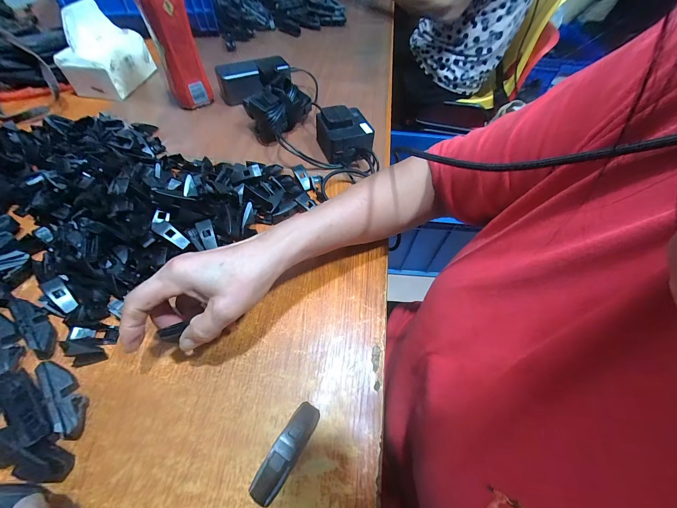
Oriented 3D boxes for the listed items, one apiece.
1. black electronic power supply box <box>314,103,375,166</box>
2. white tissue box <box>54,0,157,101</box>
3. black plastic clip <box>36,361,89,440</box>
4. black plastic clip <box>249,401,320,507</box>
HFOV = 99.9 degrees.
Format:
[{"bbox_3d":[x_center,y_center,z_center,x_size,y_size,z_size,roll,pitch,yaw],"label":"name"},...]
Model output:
[{"bbox_3d":[0.010,-0.182,0.442,0.074,0.060,0.084,-13,58,-11],"label":"black electronic power supply box"},{"bbox_3d":[-0.429,-0.370,0.517,0.092,0.101,0.132,5,57,1],"label":"white tissue box"},{"bbox_3d":[-0.241,0.124,0.249,0.068,0.024,0.013,43,107,23],"label":"black plastic clip"},{"bbox_3d":[-0.041,0.159,0.230,0.021,0.025,0.074,28,60,15],"label":"black plastic clip"}]

